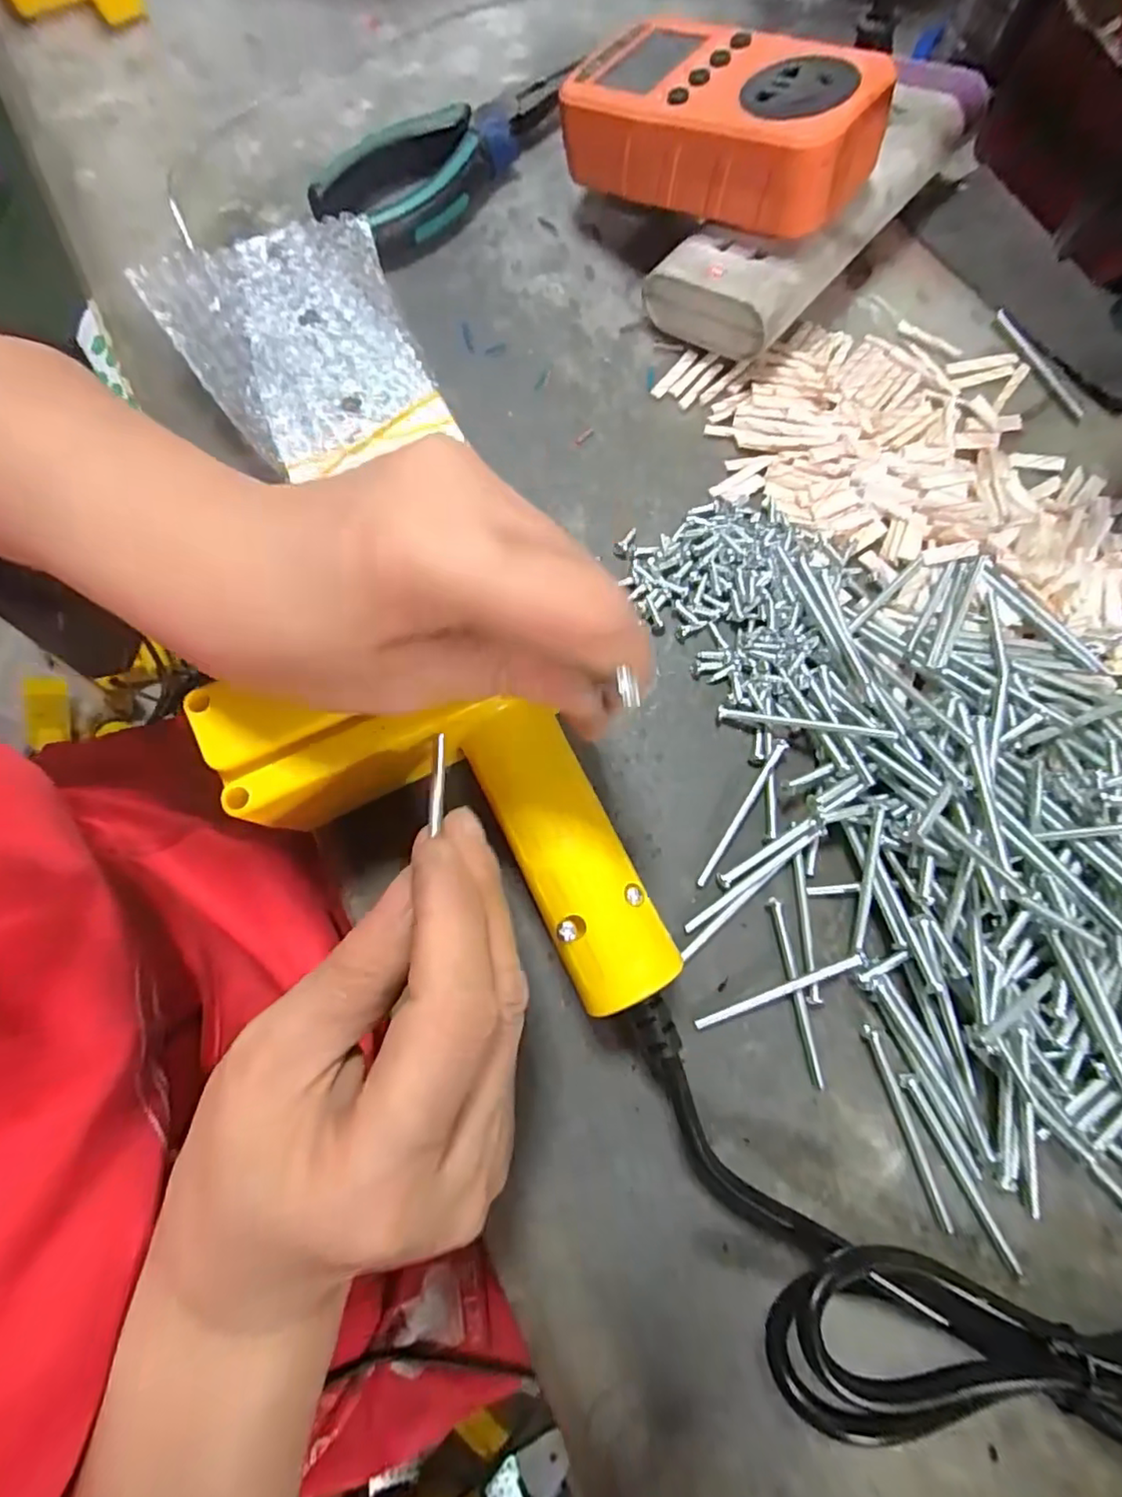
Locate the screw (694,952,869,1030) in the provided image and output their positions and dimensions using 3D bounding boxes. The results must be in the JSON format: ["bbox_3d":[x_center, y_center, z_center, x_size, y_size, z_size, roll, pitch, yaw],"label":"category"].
[{"bbox_3d":[0.075,0.083,0.208,0.061,0.010,0.004,-21,77,-5],"label":"screw"}]

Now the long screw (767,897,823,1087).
[{"bbox_3d":[0.081,0.083,0.211,0.004,0.005,0.062,-10,77,-2],"label":"long screw"}]

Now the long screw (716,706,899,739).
[{"bbox_3d":[0.089,-0.009,0.225,0.061,0.006,0.004,9,76,22],"label":"long screw"}]

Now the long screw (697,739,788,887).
[{"bbox_3d":[0.066,0.023,0.224,0.005,0.006,0.062,33,79,8],"label":"long screw"}]

